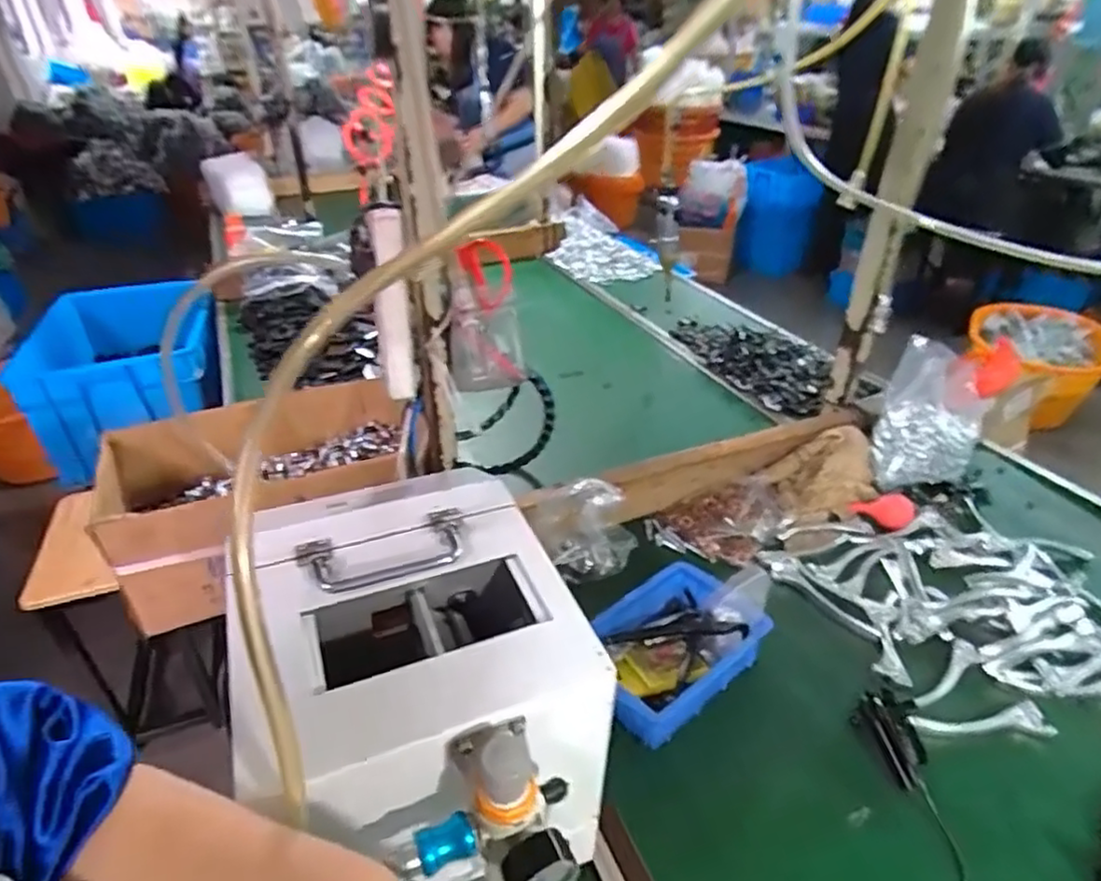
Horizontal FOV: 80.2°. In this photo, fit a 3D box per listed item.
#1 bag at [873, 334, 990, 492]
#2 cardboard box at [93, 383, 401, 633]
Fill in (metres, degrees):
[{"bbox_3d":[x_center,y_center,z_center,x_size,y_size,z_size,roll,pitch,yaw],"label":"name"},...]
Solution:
[{"bbox_3d":[0.568,-0.030,0.982,0.133,0.178,0.180,15,38,26],"label":"bag"},{"bbox_3d":[-0.366,0.058,0.870,0.380,0.148,0.248,-18,37,-24],"label":"cardboard box"}]

